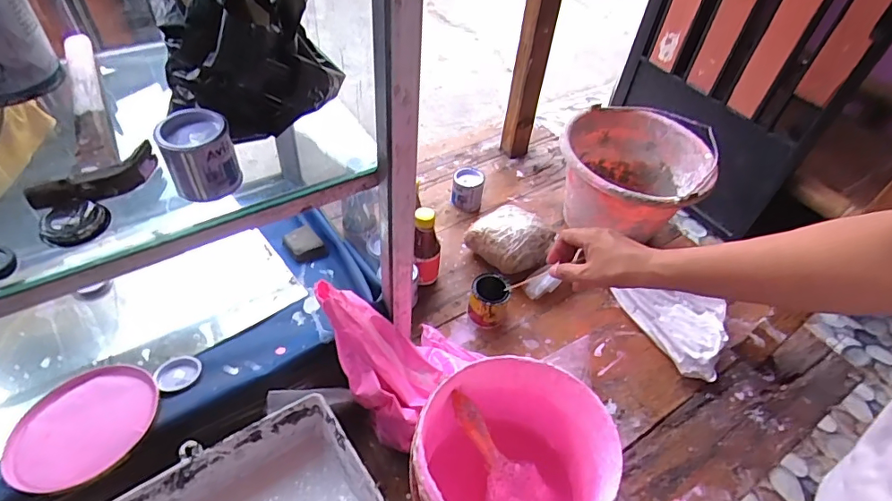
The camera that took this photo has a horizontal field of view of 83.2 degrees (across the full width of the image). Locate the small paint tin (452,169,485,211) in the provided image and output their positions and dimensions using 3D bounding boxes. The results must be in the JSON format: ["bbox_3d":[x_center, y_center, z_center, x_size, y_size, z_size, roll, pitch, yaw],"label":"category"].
[{"bbox_3d":[0.039,-0.110,0.906,0.054,0.059,0.064,6,49,0],"label":"small paint tin"}]

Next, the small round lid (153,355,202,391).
[{"bbox_3d":[-0.327,0.148,0.612,0.050,0.012,0.046,3,49,-3],"label":"small round lid"}]

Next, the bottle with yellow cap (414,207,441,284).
[{"bbox_3d":[-0.032,0.000,0.753,0.046,0.138,0.042,-31,59,-28],"label":"bottle with yellow cap"}]

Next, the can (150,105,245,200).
[{"bbox_3d":[-0.211,-0.081,0.432,0.054,0.062,0.055,3,49,-3],"label":"can"}]

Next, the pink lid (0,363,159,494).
[{"bbox_3d":[-0.396,0.191,0.552,0.148,0.007,0.145,-4,40,3],"label":"pink lid"}]

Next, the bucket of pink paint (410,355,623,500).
[{"bbox_3d":[0.058,0.234,0.512,0.179,0.194,0.168,3,49,-3],"label":"bucket of pink paint"}]

